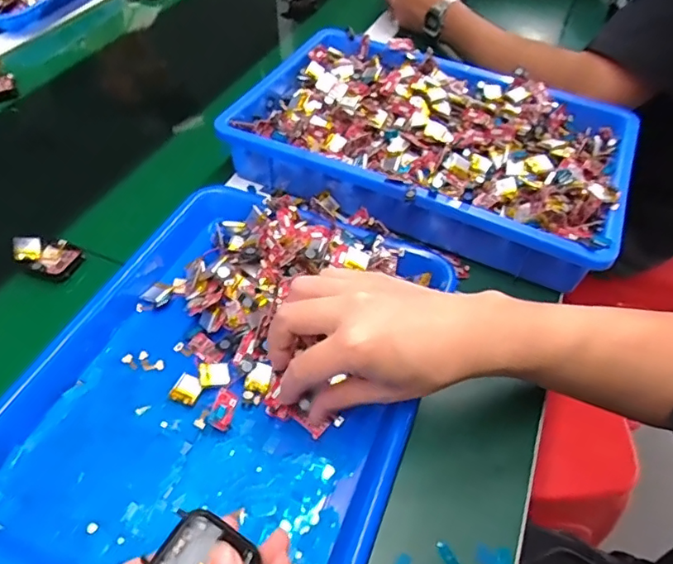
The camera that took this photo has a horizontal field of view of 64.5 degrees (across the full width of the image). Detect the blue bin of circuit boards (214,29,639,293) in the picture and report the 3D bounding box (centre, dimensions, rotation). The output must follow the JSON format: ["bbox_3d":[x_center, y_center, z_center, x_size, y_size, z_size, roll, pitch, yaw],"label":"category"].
[{"bbox_3d":[0.092,-0.147,0.554,0.387,0.068,0.254,24,51,16],"label":"blue bin of circuit boards"}]

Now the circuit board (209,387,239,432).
[{"bbox_3d":[-0.078,0.087,0.368,0.014,0.006,0.030,10,49,4],"label":"circuit board"}]

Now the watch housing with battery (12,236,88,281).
[{"bbox_3d":[-0.249,-0.026,0.463,0.056,0.016,0.038,22,51,14],"label":"watch housing with battery"}]

